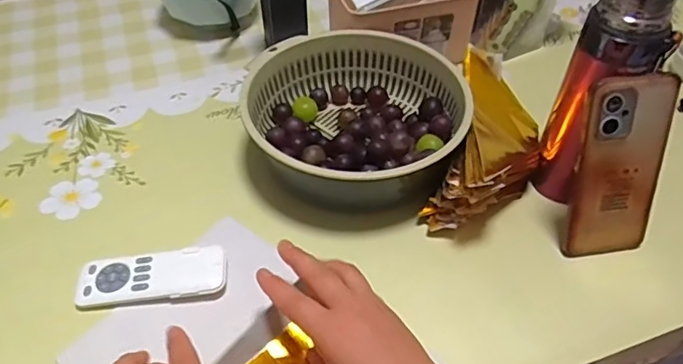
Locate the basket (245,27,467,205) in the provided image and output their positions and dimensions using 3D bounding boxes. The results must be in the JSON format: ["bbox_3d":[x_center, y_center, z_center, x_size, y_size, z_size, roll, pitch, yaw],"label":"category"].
[{"bbox_3d":[0.013,-0.072,0.574,0.212,0.074,0.195,0,48,0],"label":"basket"}]

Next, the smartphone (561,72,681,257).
[{"bbox_3d":[0.234,-0.011,0.460,0.072,0.158,0.014,-7,28,-5],"label":"smartphone"}]

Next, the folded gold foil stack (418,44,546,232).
[{"bbox_3d":[0.146,-0.033,0.536,0.091,0.078,0.172,16,50,14],"label":"folded gold foil stack"}]

